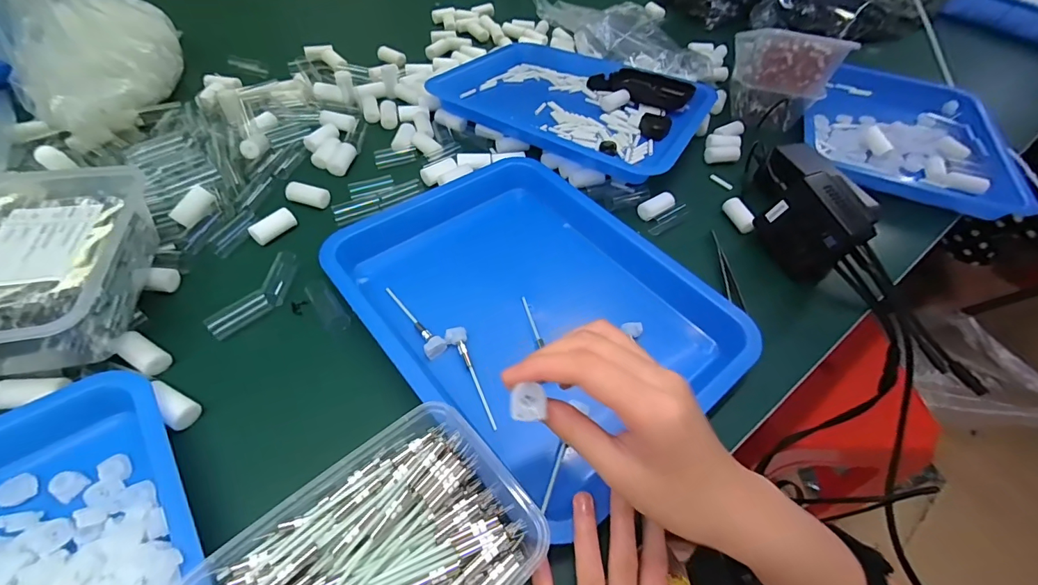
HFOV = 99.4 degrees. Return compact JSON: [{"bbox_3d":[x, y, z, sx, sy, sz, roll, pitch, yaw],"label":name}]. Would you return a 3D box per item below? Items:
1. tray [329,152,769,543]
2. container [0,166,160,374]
[{"bbox_3d":[0.010,-0.001,0.405,0.265,0.033,0.336,-32,61,-26],"label":"tray"},{"bbox_3d":[-0.359,-0.014,0.346,0.105,0.081,0.158,-6,53,-10],"label":"container"}]

